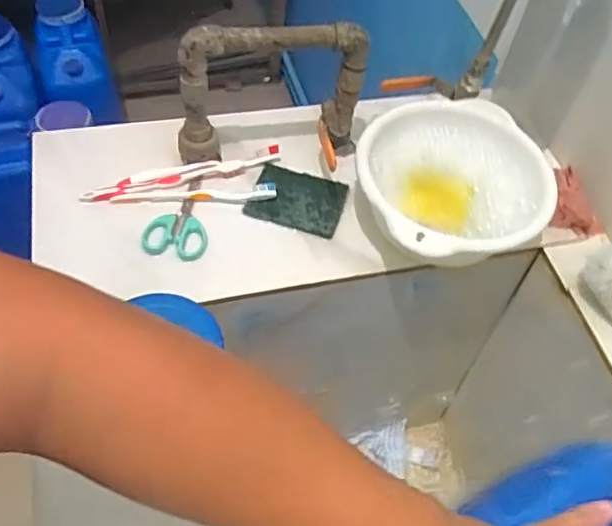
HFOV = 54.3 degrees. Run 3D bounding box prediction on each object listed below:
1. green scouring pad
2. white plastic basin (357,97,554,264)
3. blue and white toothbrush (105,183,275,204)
[{"bbox_3d":[-0.009,-0.072,0.665,0.101,0.007,0.080,14,55,4],"label":"green scouring pad"},{"bbox_3d":[0.153,-0.080,0.638,0.184,0.079,0.202,3,55,-4],"label":"white plastic basin"},{"bbox_3d":[-0.121,-0.074,0.647,0.175,0.020,0.015,-2,56,-7],"label":"blue and white toothbrush"}]

